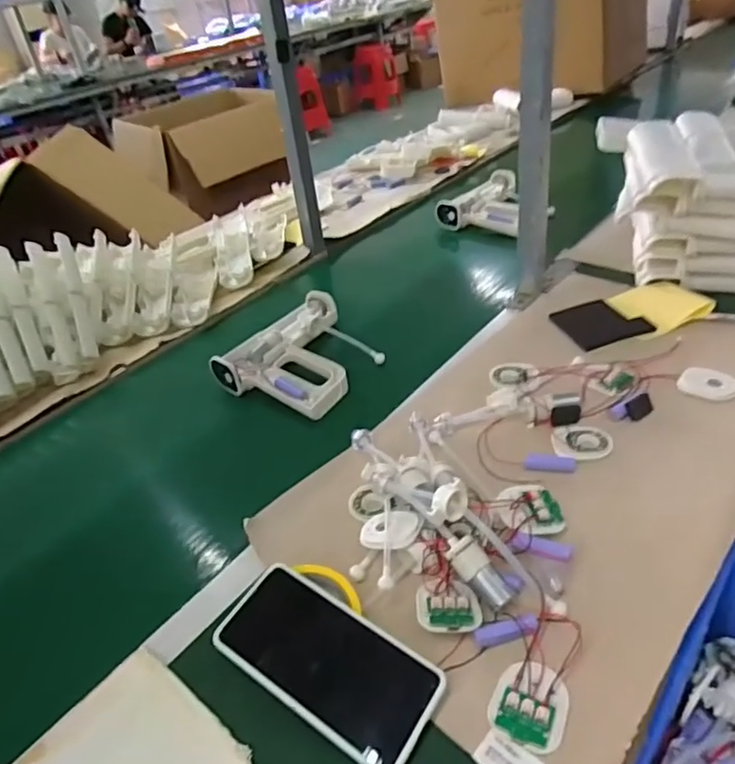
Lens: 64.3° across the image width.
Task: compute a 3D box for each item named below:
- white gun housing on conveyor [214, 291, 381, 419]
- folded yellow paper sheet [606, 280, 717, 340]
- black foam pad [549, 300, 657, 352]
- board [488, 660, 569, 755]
[{"bbox_3d":[-0.082,-0.052,0.819,0.196,0.051,0.228,19,45,30],"label":"white gun housing on conveyor"},{"bbox_3d":[0.389,-0.105,0.786,0.101,0.021,0.102,-16,38,-10],"label":"folded yellow paper sheet"},{"bbox_3d":[0.309,-0.080,0.784,0.099,0.009,0.101,-16,38,-11],"label":"black foam pad"},{"bbox_3d":[0.115,0.229,0.415,0.051,0.012,0.054,11,41,24],"label":"board"}]

